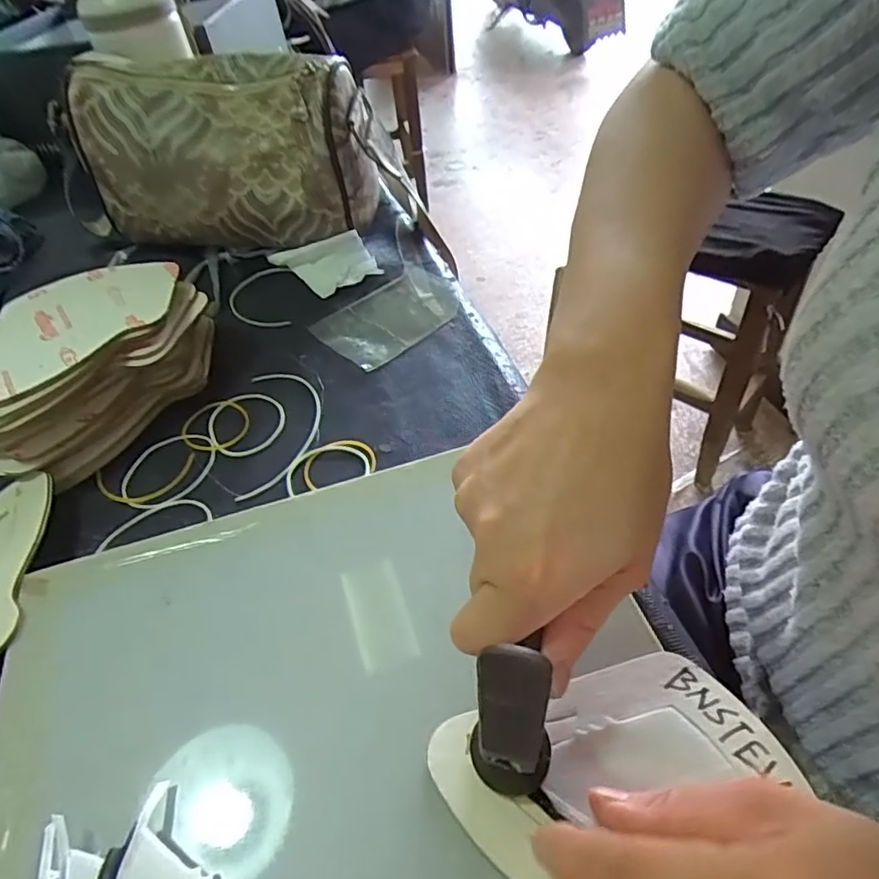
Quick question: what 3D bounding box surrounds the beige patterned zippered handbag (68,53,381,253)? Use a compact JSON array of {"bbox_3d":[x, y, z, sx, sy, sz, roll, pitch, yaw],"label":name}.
[{"bbox_3d":[-0.173,-0.236,0.502,0.235,0.140,0.099,2,47,8],"label":"beige patterned zippered handbag"}]

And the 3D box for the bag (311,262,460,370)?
[{"bbox_3d":[-0.038,-0.099,0.462,0.073,0.013,0.108,33,58,31],"label":"bag"}]

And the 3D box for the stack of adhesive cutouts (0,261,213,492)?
[{"bbox_3d":[-0.237,-0.057,0.405,0.117,0.062,0.168,30,56,29],"label":"stack of adhesive cutouts"}]

